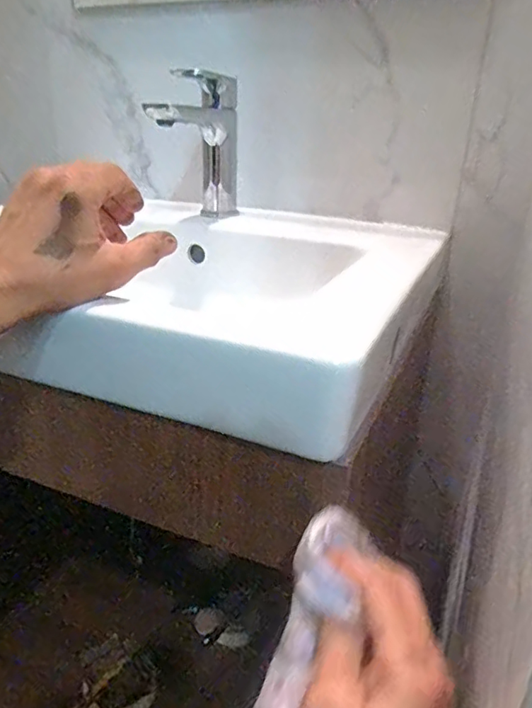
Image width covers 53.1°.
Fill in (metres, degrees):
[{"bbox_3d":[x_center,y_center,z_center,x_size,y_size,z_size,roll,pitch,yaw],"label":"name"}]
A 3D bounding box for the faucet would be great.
[{"bbox_3d":[-0.076,-0.228,0.596,0.044,0.151,0.141,10,23,18],"label":"faucet"}]

